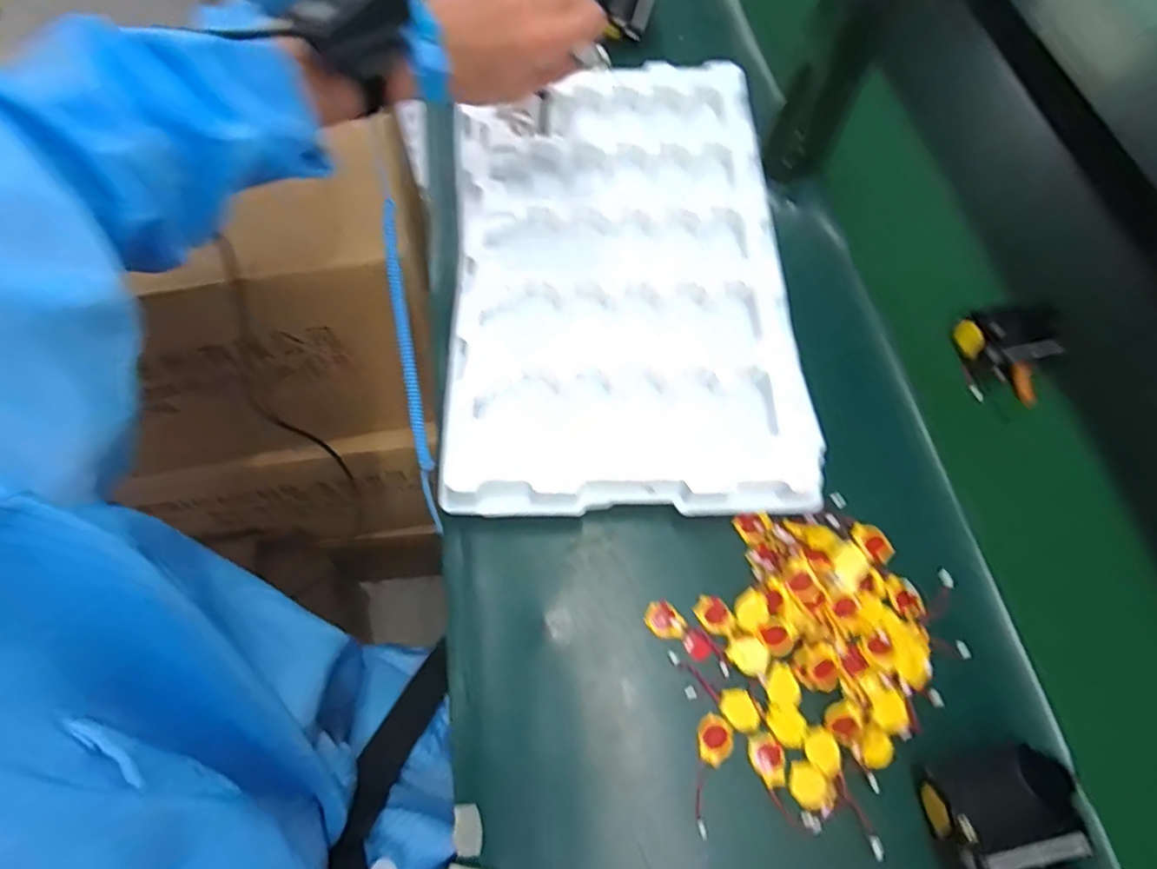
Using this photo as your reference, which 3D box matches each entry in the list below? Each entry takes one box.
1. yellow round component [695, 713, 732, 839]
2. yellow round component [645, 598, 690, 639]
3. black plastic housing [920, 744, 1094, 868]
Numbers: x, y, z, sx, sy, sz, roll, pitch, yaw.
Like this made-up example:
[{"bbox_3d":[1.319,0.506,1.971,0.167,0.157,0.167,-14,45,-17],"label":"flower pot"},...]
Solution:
[{"bbox_3d":[0.077,0.200,0.357,0.019,0.007,0.063,17,64,6],"label":"yellow round component"},{"bbox_3d":[0.056,0.122,0.393,0.021,0.009,0.027,-35,70,-18],"label":"yellow round component"},{"bbox_3d":[0.230,0.206,0.332,0.074,0.040,0.055,-15,64,-5],"label":"black plastic housing"}]

